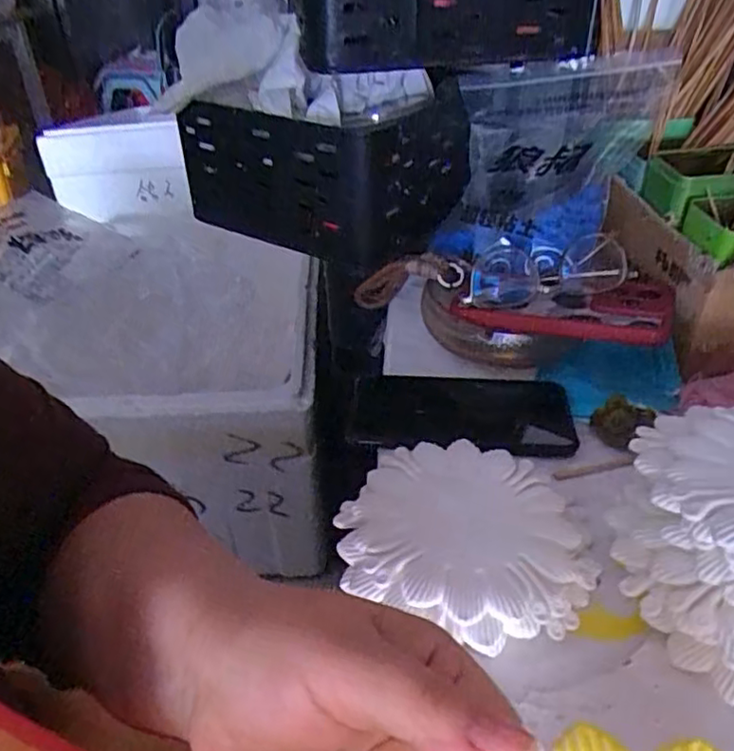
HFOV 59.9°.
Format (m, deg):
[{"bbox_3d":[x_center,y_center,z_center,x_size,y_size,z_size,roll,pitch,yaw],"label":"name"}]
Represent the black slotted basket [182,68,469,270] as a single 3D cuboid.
[{"bbox_3d":[-0.038,-0.228,0.686,0.255,0.125,0.186,22,42,28],"label":"black slotted basket"}]

